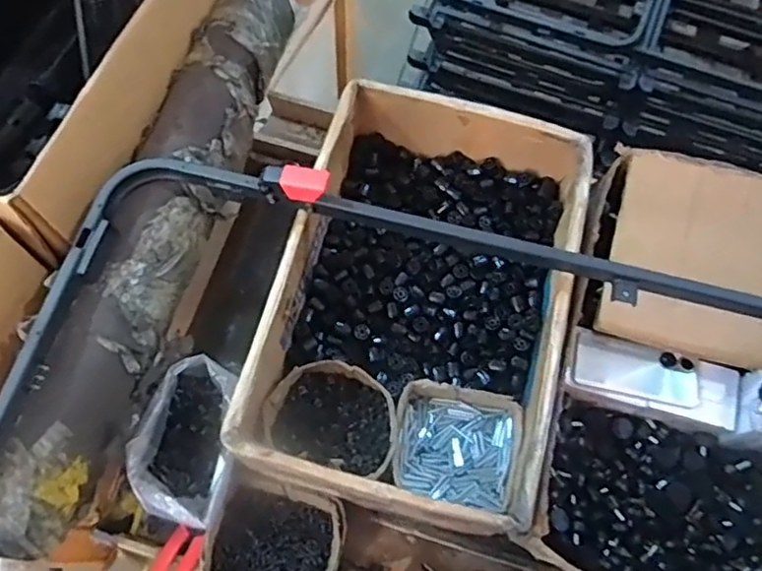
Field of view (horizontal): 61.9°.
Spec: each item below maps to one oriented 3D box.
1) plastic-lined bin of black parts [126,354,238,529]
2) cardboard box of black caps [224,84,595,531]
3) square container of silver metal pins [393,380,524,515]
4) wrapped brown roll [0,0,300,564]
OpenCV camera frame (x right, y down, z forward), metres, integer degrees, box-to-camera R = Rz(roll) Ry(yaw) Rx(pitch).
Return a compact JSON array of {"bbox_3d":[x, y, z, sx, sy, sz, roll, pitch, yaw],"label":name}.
[{"bbox_3d":[-0.238,0.195,0.796,0.120,0.097,0.185,16,68,5],"label":"plastic-lined bin of black parts"},{"bbox_3d":[0.054,0.014,0.834,0.345,0.150,0.527,14,68,5],"label":"cardboard box of black caps"},{"bbox_3d":[0.093,0.201,0.807,0.151,0.054,0.134,11,68,3],"label":"square container of silver metal pins"},{"bbox_3d":[-0.273,-0.092,0.813,0.126,0.126,0.829,14,68,5],"label":"wrapped brown roll"}]

